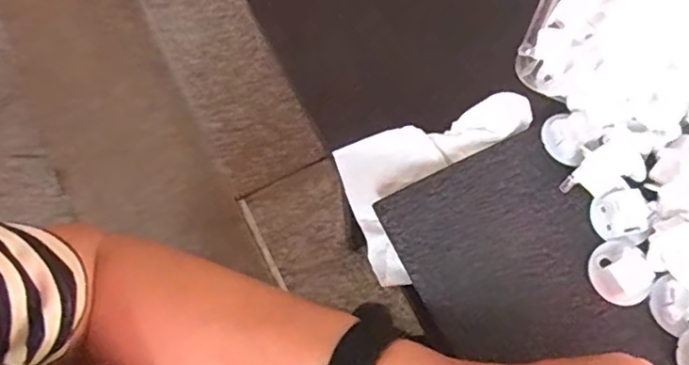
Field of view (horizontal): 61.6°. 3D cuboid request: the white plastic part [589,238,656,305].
[{"bbox_3d":[0.144,0.047,0.299,0.028,0.014,0.033,-36,71,-11],"label":"white plastic part"}]

